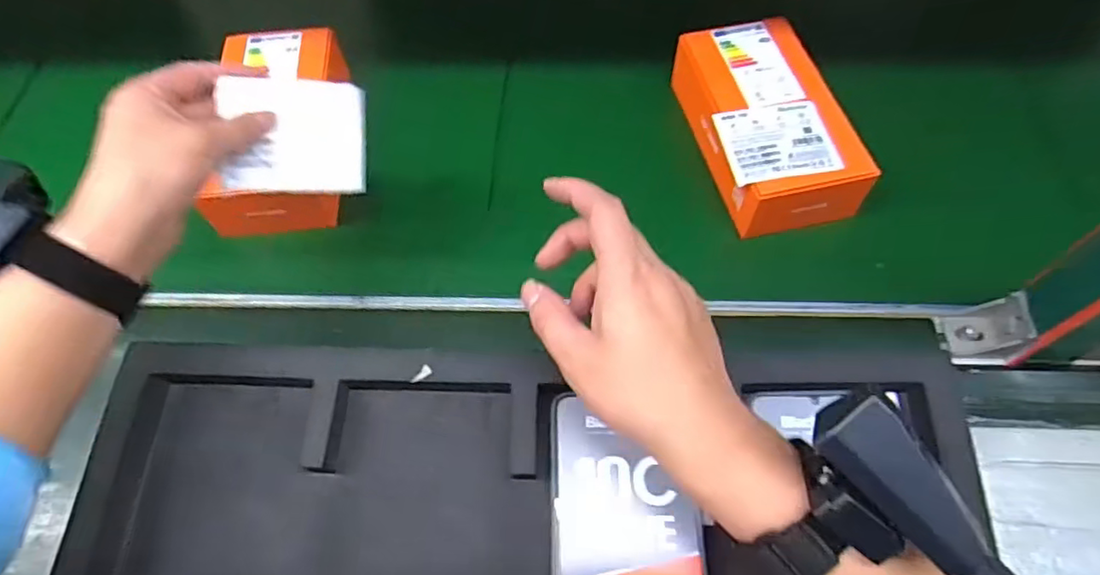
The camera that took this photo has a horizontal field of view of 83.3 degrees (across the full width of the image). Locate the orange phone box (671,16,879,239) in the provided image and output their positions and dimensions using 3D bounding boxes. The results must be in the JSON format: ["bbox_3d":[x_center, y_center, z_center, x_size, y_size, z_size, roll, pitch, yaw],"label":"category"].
[{"bbox_3d":[0.187,-0.143,0.537,0.114,0.061,0.196,-9,59,-3],"label":"orange phone box"}]

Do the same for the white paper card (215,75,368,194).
[{"bbox_3d":[-0.162,-0.097,0.398,0.084,0.008,0.077,-1,77,-12],"label":"white paper card"}]

